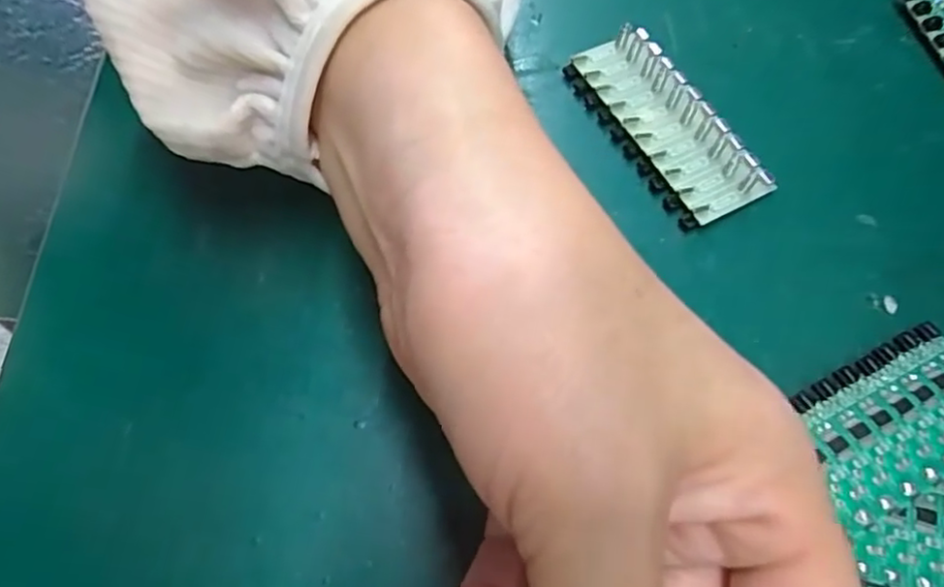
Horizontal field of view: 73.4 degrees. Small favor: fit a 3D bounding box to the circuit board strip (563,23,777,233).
[{"bbox_3d":[0.067,-0.059,0.225,0.038,0.011,0.078,-27,69,-11],"label":"circuit board strip"}]

